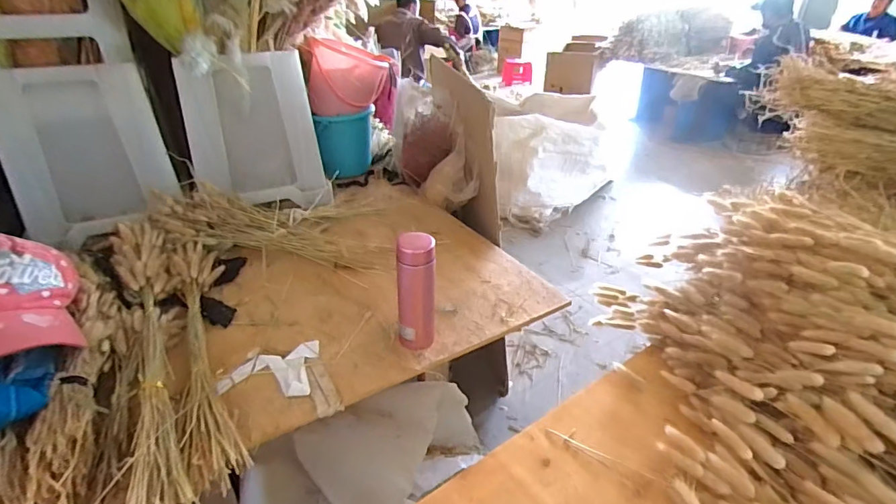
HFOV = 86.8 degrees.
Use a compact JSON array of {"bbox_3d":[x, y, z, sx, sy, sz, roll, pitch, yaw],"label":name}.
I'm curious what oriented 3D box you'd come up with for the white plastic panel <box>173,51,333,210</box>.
[{"bbox_3d":[-0.408,-0.258,1.058,0.292,0.334,0.075,-19,28,-36],"label":"white plastic panel"}]

